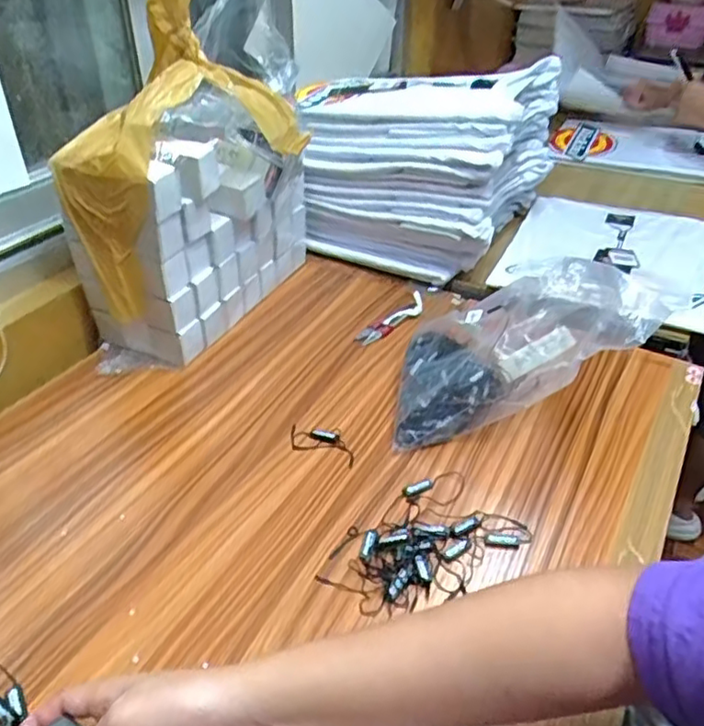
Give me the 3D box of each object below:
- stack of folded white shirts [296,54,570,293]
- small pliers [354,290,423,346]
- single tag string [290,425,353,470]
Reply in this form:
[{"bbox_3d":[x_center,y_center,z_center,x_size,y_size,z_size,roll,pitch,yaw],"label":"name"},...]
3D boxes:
[{"bbox_3d":[0.090,-0.271,0.890,0.305,0.233,0.266,16,39,19],"label":"stack of folded white shirts"},{"bbox_3d":[0.053,-0.054,0.782,0.034,0.008,0.119,19,45,43],"label":"small pliers"},{"bbox_3d":[-0.029,0.077,0.609,0.069,0.004,0.040,10,38,12],"label":"single tag string"}]

